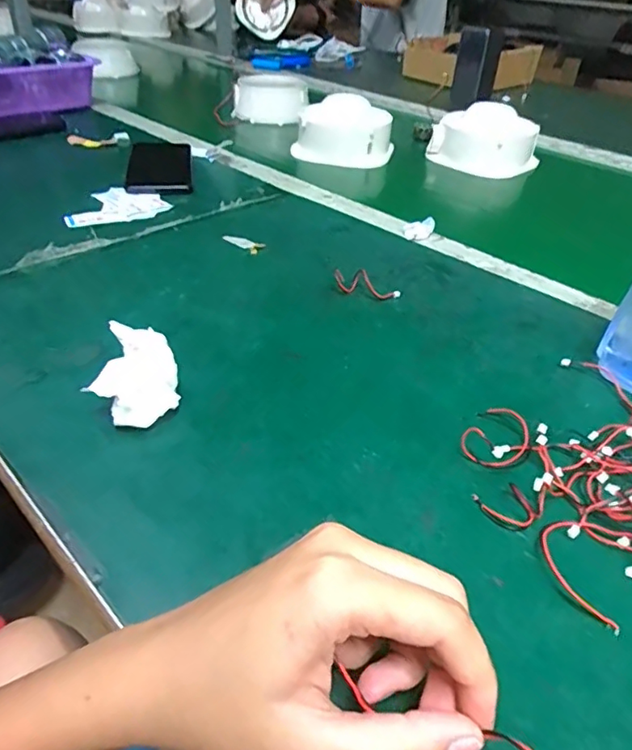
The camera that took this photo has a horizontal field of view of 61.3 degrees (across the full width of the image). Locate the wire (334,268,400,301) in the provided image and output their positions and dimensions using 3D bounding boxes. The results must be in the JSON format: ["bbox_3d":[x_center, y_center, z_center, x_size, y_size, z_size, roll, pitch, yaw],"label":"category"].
[{"bbox_3d":[0.041,-0.074,0.437,0.056,0.017,0.020,11,41,9],"label":"wire"}]

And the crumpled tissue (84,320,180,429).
[{"bbox_3d":[-0.108,0.003,0.317,0.049,0.041,0.052,-7,41,-12],"label":"crumpled tissue"}]

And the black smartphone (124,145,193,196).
[{"bbox_3d":[-0.187,-0.249,0.641,0.073,0.010,0.154,-5,41,-11],"label":"black smartphone"}]

